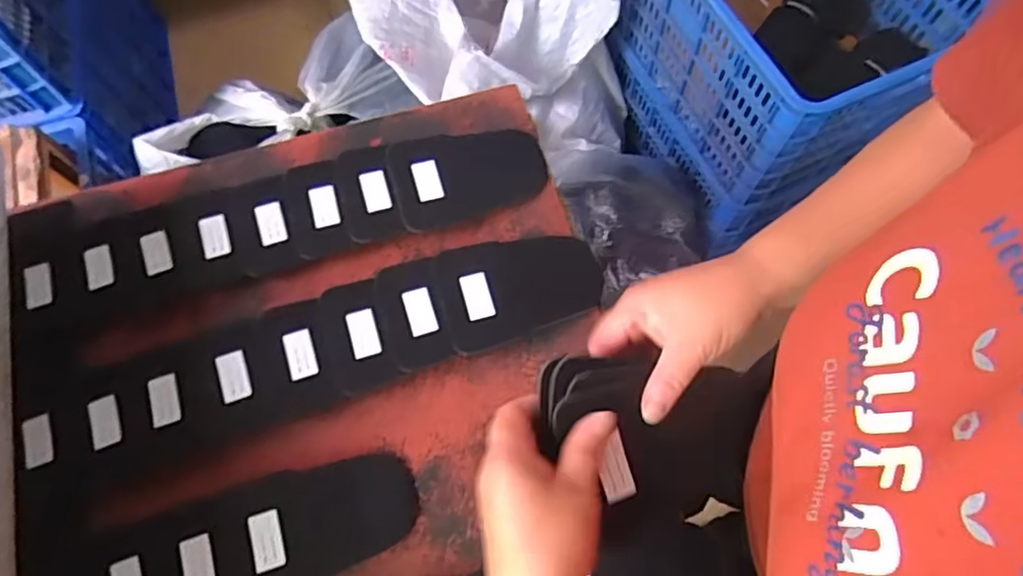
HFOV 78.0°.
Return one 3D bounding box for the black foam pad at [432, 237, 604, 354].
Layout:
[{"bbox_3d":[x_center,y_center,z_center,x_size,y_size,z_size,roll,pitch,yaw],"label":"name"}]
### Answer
[{"bbox_3d":[0.007,-0.005,0.539,0.139,0.009,0.089,-17,70,-5],"label":"black foam pad"}]

